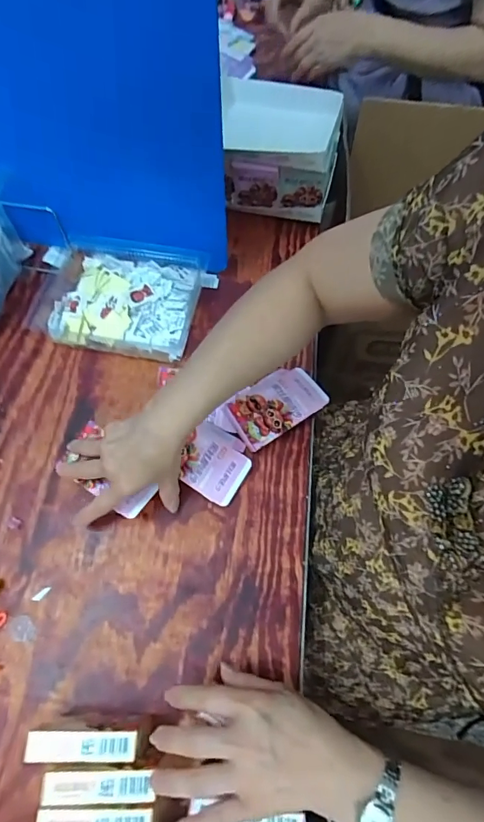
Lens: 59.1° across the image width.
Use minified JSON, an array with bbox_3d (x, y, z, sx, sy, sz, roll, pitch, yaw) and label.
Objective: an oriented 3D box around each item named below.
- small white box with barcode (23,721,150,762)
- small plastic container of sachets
[{"bbox_3d":[-0.132,0.292,0.386,0.095,0.066,0.028,2,67,1],"label":"small white box with barcode"},{"bbox_3d":[-0.166,-0.156,0.600,0.226,0.047,0.167,10,67,5],"label":"small plastic container of sachets"}]

